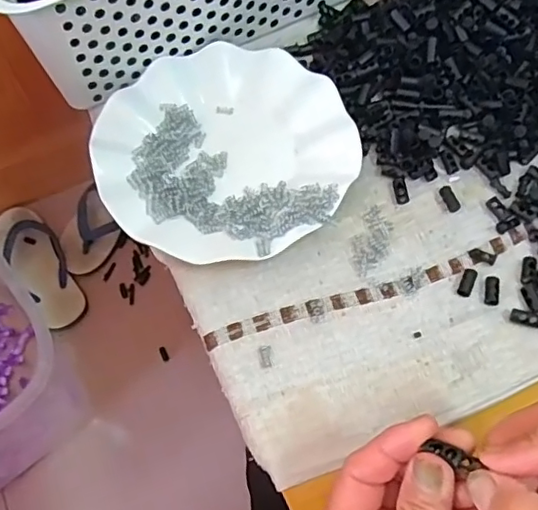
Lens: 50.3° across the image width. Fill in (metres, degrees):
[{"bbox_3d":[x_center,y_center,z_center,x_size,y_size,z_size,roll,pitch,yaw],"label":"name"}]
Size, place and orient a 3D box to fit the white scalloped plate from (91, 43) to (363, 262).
[{"bbox_3d":[-0.030,-0.076,0.420,0.180,0.024,0.176,0,64,0],"label":"white scalloped plate"}]

